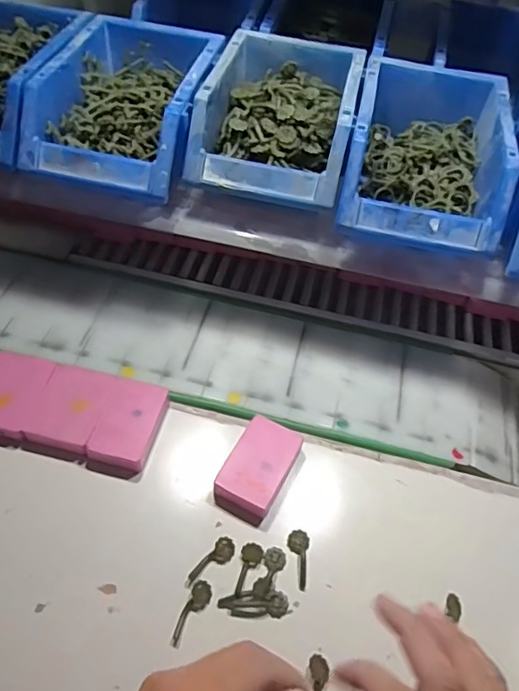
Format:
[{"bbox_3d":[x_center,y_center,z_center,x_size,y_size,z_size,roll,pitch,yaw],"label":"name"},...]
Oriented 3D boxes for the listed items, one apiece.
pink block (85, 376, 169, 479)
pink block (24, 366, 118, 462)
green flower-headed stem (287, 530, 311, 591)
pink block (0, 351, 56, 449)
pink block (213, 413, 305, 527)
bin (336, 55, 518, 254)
[{"bbox_3d":[-0.105,0.065,0.430,0.045,0.017,0.075,13,51,5],"label":"pink block"},{"bbox_3d":[-0.153,0.052,0.435,0.053,0.017,0.076,13,52,5],"label":"pink block"},{"bbox_3d":[0.027,0.154,0.387,0.016,0.006,0.039,10,51,2],"label":"green flower-headed stem"},{"bbox_3d":[-0.208,0.043,0.444,0.057,0.015,0.076,11,51,3],"label":"pink block"},{"bbox_3d":[0.000,0.095,0.418,0.046,0.019,0.076,23,53,13],"label":"pink block"},{"bbox_3d":[0.135,-0.156,0.448,0.120,0.075,0.183,12,51,4],"label":"bin"}]

